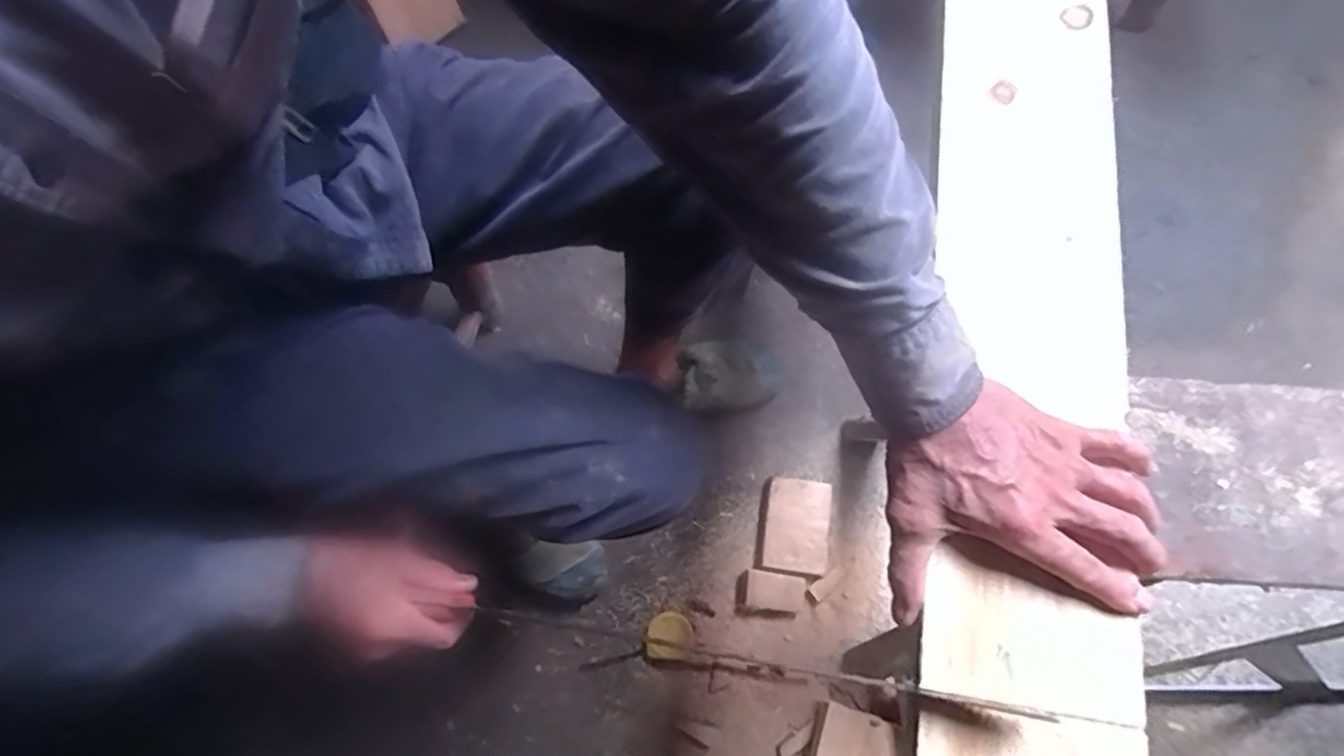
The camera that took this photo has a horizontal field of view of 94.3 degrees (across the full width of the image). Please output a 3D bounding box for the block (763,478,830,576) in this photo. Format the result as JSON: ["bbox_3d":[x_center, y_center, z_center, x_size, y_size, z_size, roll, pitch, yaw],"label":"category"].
[{"bbox_3d":[0.166,0.199,0.840,0.083,0.033,0.117,8,73,-1],"label":"block"}]

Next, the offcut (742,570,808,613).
[{"bbox_3d":[0.132,0.278,0.808,0.077,0.017,0.046,9,73,-1],"label":"offcut"}]

